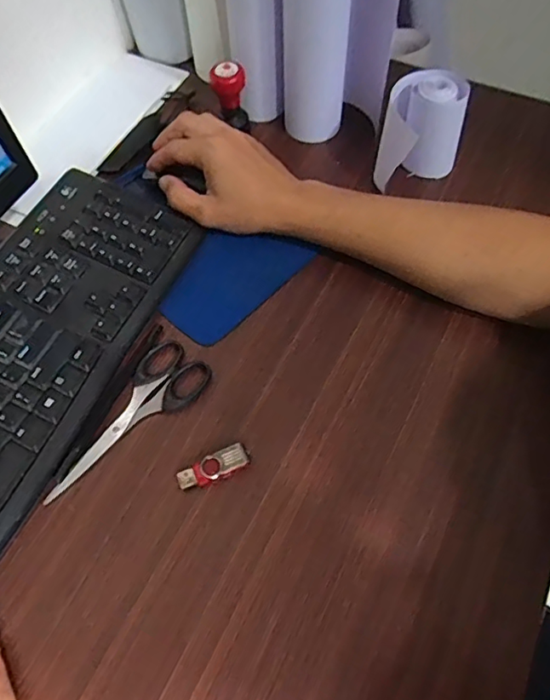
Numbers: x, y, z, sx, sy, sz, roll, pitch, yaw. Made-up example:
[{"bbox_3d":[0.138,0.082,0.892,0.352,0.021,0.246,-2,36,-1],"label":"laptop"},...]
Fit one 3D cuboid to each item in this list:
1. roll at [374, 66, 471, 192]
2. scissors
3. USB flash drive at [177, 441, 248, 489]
[{"bbox_3d":[0.139,-0.204,0.522,0.072,0.094,0.078,-1,60,1],"label":"roll"},{"bbox_3d":[-0.110,0.056,0.426,0.052,0.005,0.148,28,64,17],"label":"scissors"},{"bbox_3d":[-0.045,0.087,0.406,0.054,0.010,0.018,-25,62,-13],"label":"USB flash drive"}]

